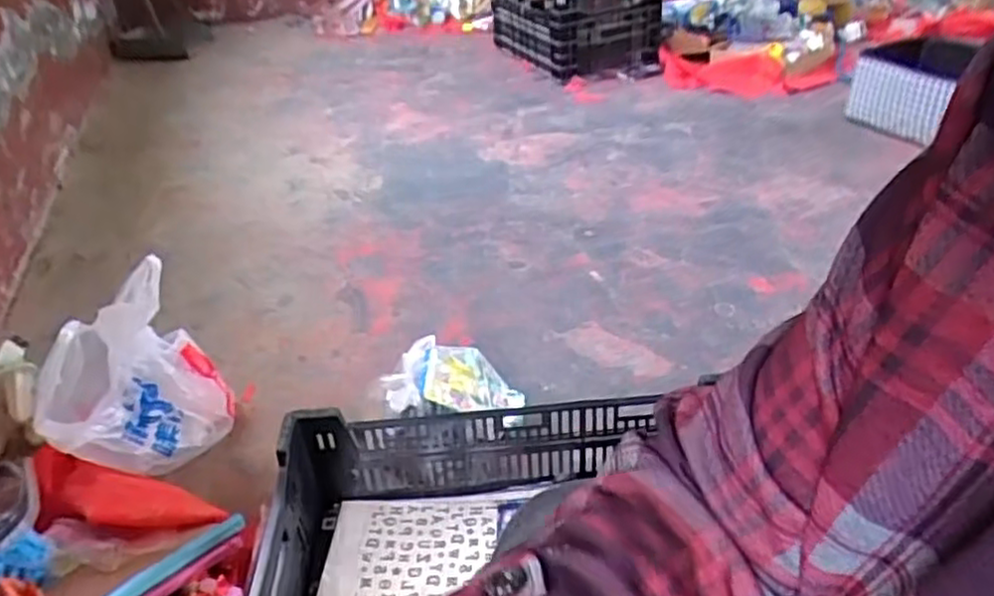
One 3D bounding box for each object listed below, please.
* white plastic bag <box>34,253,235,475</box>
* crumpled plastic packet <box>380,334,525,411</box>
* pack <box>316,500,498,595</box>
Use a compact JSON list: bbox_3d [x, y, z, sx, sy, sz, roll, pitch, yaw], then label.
[{"bbox_3d":[-0.518,0.109,1.015,0.132,0.277,0.251,24,43,34],"label":"white plastic bag"},{"bbox_3d":[-0.053,0.122,1.044,0.218,0.073,0.117,11,28,-26],"label":"crumpled plastic packet"},{"bbox_3d":[-0.107,0.319,0.910,0.211,0.014,0.160,-3,35,1],"label":"pack"}]

